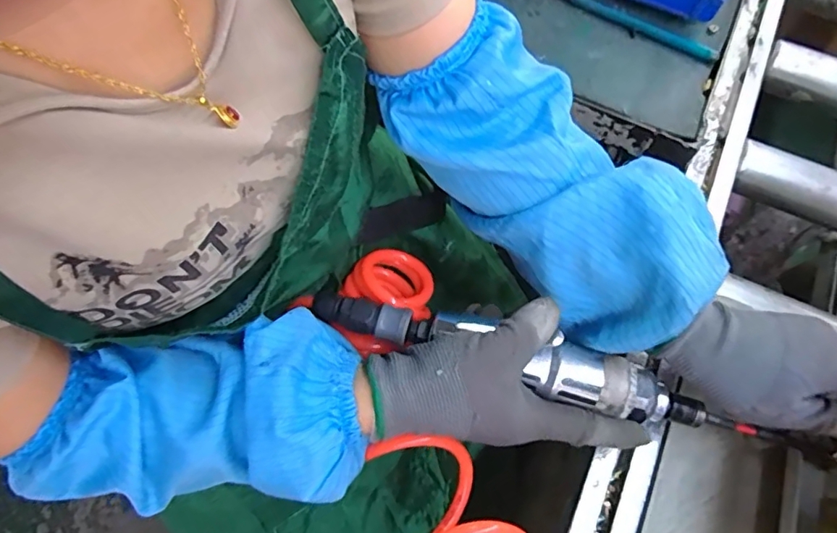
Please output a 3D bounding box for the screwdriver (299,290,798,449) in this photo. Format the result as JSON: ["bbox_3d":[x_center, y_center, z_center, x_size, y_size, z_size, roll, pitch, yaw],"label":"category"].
[{"bbox_3d":[0.071,0.060,0.329,0.283,0.031,0.033,16,63,6],"label":"screwdriver"}]

